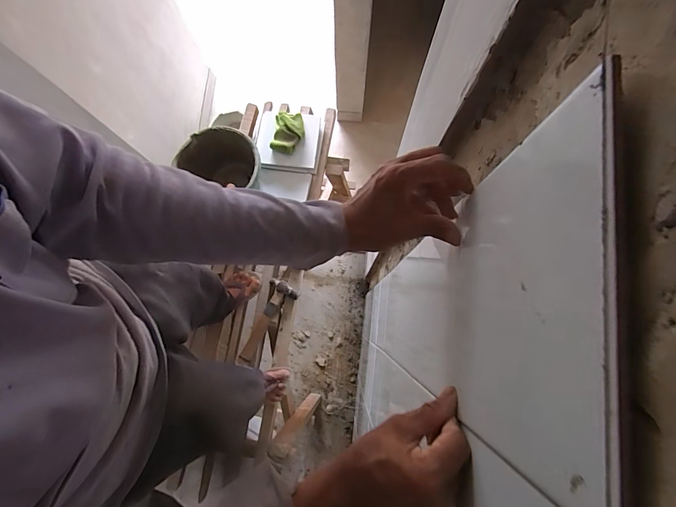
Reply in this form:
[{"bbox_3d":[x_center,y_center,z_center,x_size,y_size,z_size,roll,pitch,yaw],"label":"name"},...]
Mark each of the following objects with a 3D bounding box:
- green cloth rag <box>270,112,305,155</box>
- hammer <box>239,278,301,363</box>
[{"bbox_3d":[-0.169,-0.412,1.257,0.106,0.062,0.139,11,79,4],"label":"green cloth rag"},{"bbox_3d":[-0.236,0.221,1.190,0.101,0.027,0.277,28,80,7],"label":"hammer"}]

